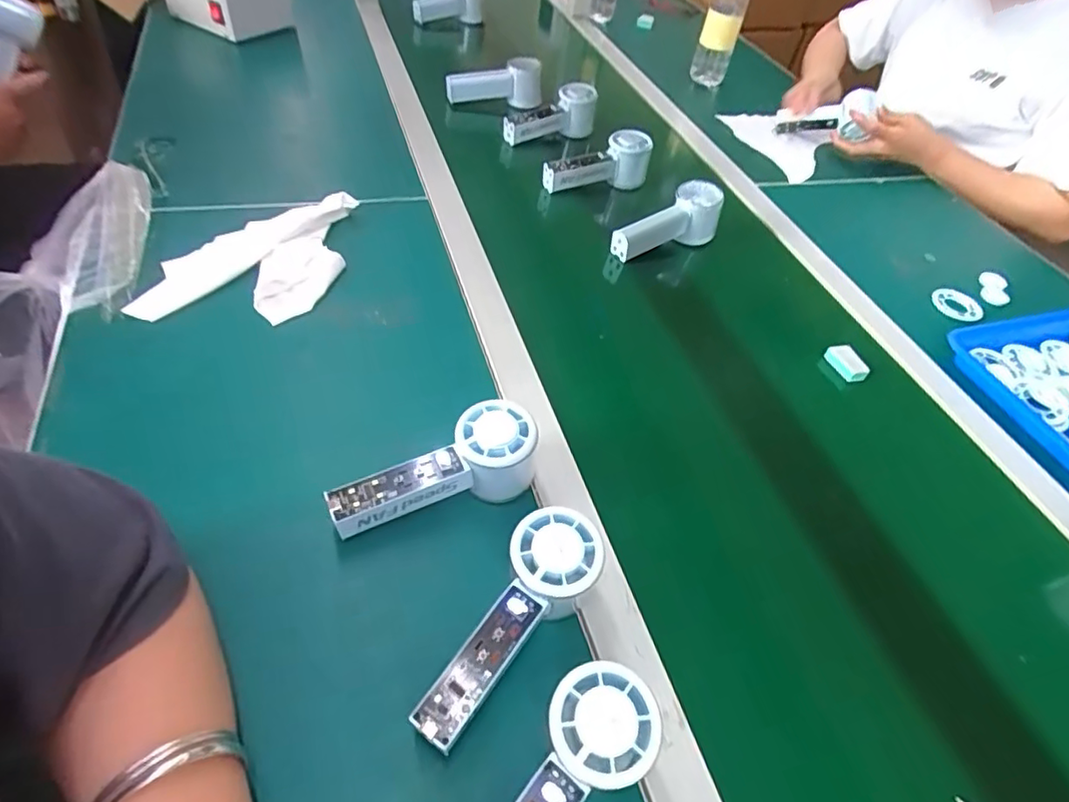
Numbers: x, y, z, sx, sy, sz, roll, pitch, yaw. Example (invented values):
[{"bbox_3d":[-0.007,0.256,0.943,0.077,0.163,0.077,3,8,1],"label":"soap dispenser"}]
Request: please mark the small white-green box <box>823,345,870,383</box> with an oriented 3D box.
[{"bbox_3d":[0.325,-0.039,0.617,0.022,0.019,0.044,-14,51,-19],"label":"small white-green box"}]

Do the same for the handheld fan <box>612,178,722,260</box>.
[{"bbox_3d":[0.160,-0.211,0.709,0.141,0.063,0.054,-30,57,-29],"label":"handheld fan"}]

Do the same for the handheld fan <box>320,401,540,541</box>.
[{"bbox_3d":[-0.068,0.058,0.435,0.149,0.060,0.053,-23,53,-9],"label":"handheld fan"}]

